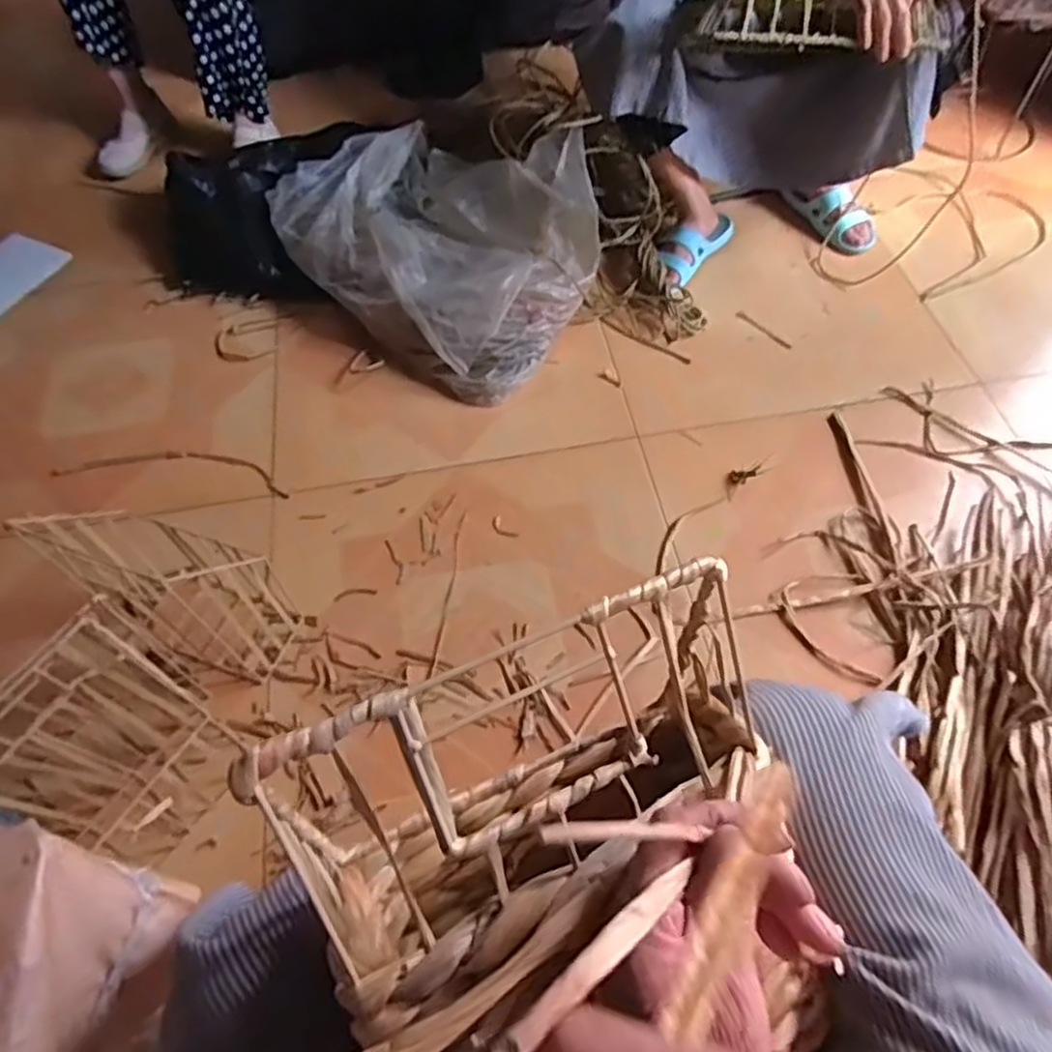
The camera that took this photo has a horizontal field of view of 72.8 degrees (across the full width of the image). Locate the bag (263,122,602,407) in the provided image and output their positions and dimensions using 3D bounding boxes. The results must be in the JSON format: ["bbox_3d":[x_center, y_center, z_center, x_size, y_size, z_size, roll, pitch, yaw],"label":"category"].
[{"bbox_3d":[-0.198,-0.540,1.277,0.638,0.246,0.385,32,65,19],"label":"bag"}]

